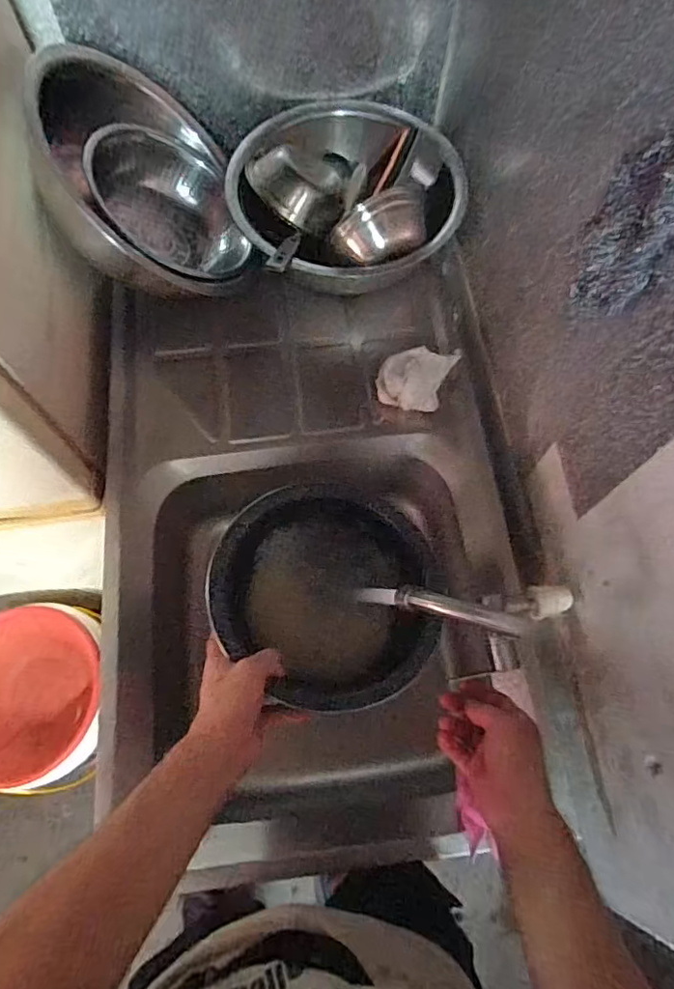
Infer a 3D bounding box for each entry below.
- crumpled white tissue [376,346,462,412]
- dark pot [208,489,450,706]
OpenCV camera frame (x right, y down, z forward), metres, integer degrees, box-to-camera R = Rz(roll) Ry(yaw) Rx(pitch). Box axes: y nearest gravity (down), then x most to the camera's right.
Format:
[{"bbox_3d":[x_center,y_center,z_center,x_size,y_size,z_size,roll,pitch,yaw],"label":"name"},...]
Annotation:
[{"bbox_3d":[0.110,-0.169,0.781,0.093,0.051,0.123,21,70,8],"label":"crumpled white tissue"},{"bbox_3d":[-0.009,0.110,0.620,0.219,0.109,0.249,-42,75,-15],"label":"dark pot"}]

